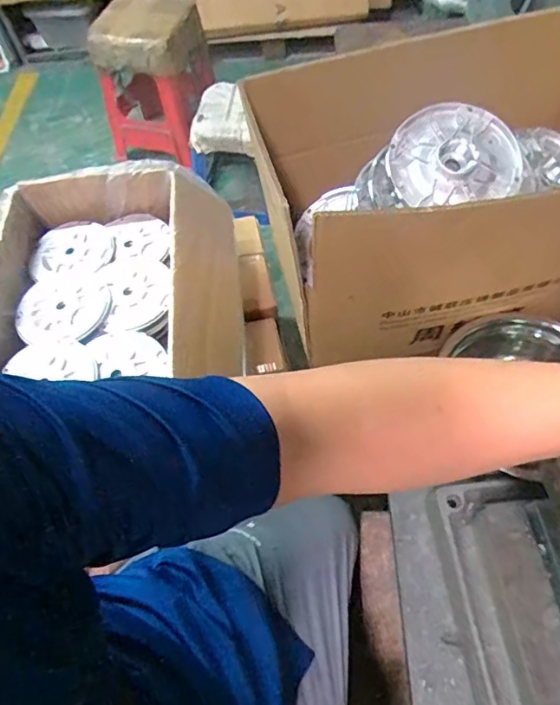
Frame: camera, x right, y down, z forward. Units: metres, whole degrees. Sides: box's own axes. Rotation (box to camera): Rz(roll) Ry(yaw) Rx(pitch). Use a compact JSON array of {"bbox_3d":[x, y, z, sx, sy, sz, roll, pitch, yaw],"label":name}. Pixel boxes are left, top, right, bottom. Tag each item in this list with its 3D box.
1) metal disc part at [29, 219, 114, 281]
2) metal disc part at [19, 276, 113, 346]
[{"bbox_3d":[-0.337,-0.170,0.857,0.129,0.013,0.114,-11,59,-3],"label":"metal disc part"},{"bbox_3d":[-0.322,-0.073,0.789,0.135,0.017,0.126,-2,59,3],"label":"metal disc part"}]

